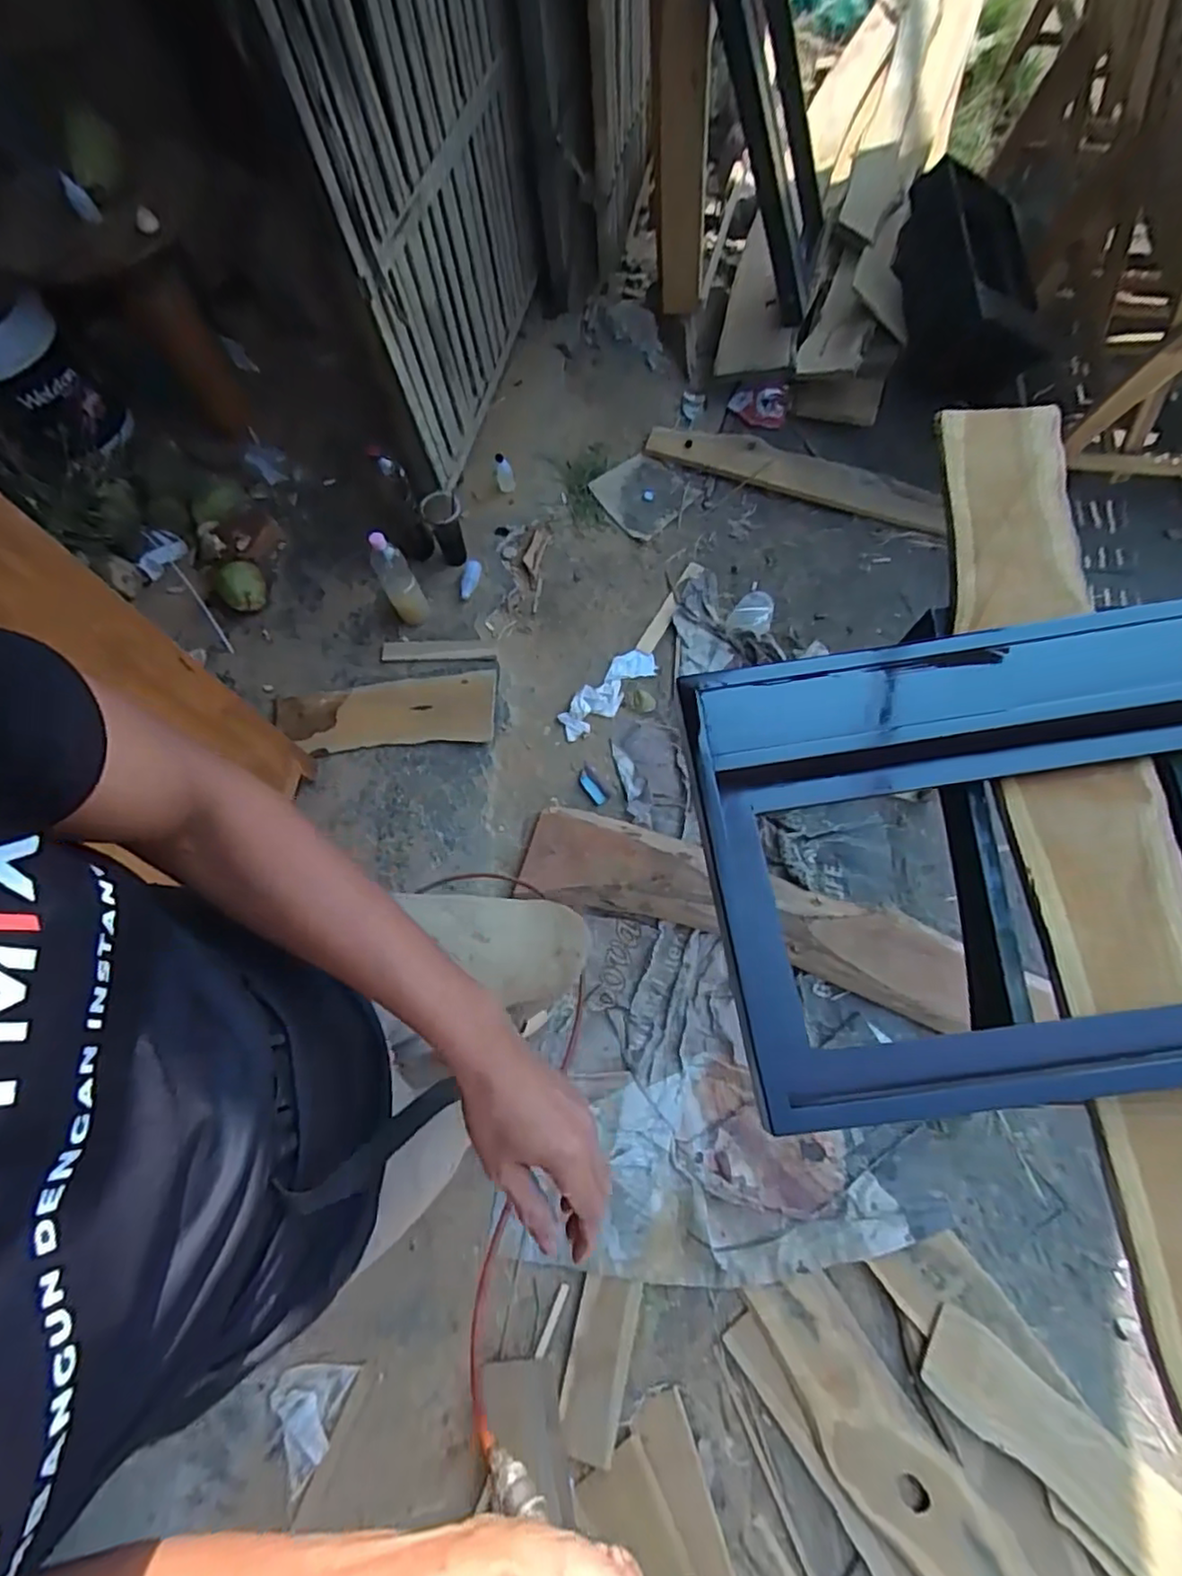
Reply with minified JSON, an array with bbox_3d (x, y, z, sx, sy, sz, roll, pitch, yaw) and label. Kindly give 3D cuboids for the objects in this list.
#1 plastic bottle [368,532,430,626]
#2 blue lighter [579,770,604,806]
[{"bbox_3d":[-0.450,-0.483,1.499,0.082,0.249,0.089,-1,69,3],"label":"plastic bottle"},{"bbox_3d":[0.001,0.001,1.521,0.029,0.009,0.093,-31,72,-10],"label":"blue lighter"}]

